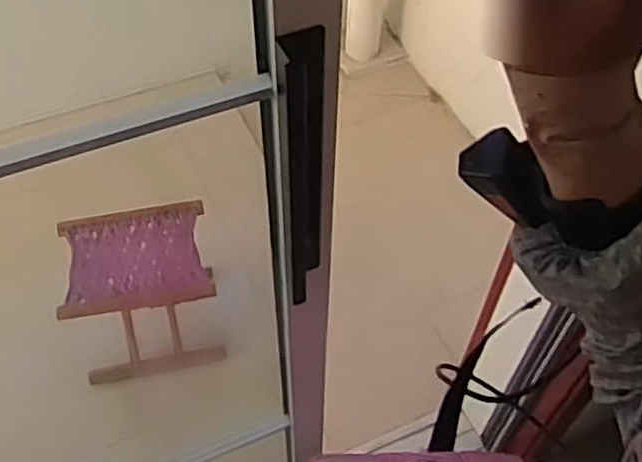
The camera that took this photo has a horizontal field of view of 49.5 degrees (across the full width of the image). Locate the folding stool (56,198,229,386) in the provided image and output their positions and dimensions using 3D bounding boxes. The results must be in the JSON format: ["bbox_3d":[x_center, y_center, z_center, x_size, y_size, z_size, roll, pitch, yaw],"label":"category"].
[{"bbox_3d":[-0.393,0.139,1.569,0.299,0.300,0.252,-11,56,-7],"label":"folding stool"}]

